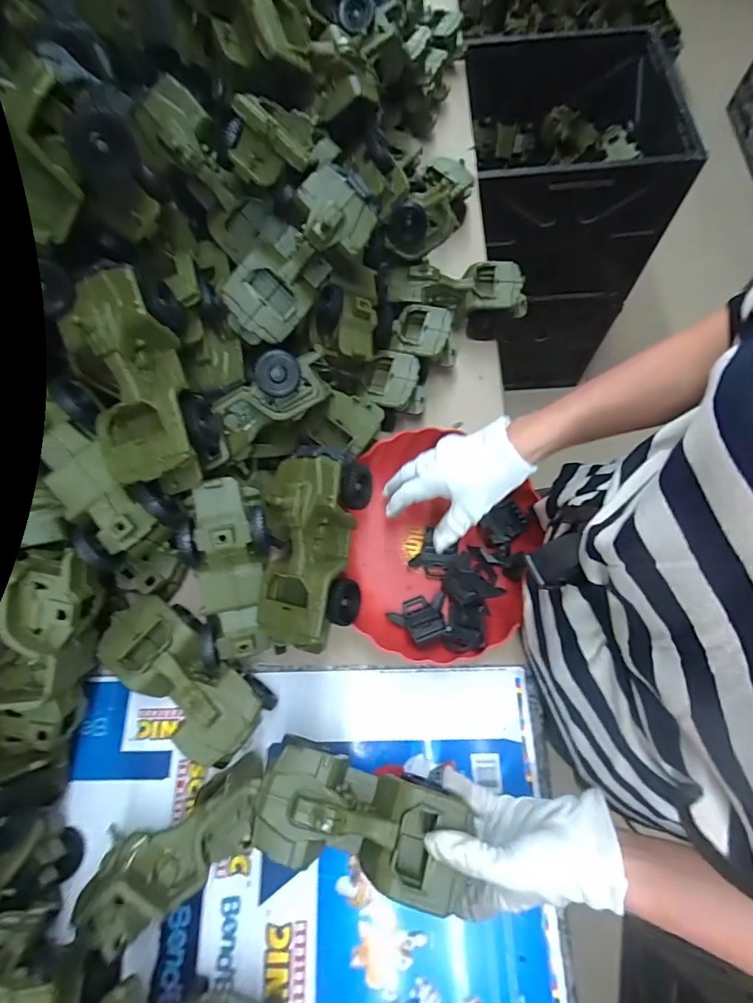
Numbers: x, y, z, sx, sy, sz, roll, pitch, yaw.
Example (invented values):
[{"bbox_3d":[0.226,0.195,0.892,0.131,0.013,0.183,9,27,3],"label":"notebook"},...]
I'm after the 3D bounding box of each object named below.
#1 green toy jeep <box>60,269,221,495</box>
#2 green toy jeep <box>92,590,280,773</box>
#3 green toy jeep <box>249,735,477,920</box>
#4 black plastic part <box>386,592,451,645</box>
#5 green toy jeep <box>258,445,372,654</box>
[{"bbox_3d":[-0.203,-0.103,0.402,0.086,0.088,0.189,-12,96,-2],"label":"green toy jeep"},{"bbox_3d":[-0.185,0.172,0.448,0.177,0.064,0.083,36,75,15],"label":"green toy jeep"},{"bbox_3d":[-0.012,0.261,0.373,0.171,0.054,0.083,23,71,-1],"label":"green toy jeep"},{"bbox_3d":[0.048,0.125,0.487,0.063,0.029,0.050,-19,69,-5],"label":"black plastic part"},{"bbox_3d":[-0.063,0.042,0.427,0.099,0.060,0.187,8,86,6],"label":"green toy jeep"}]

